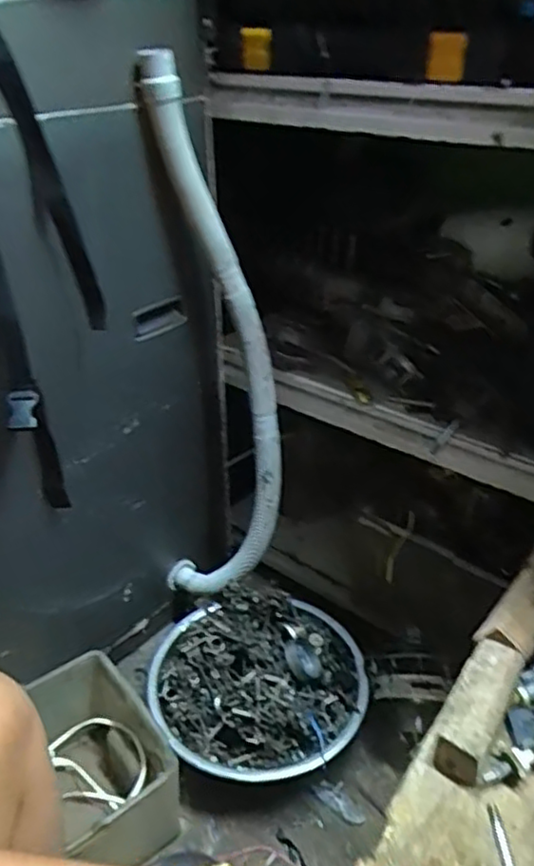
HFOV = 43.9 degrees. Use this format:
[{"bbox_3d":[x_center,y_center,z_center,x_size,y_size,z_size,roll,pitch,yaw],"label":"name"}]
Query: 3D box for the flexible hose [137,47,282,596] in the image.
[{"bbox_3d":[-0.070,-0.078,0.887,0.174,0.728,0.088,-3,32,-4],"label":"flexible hose"}]

